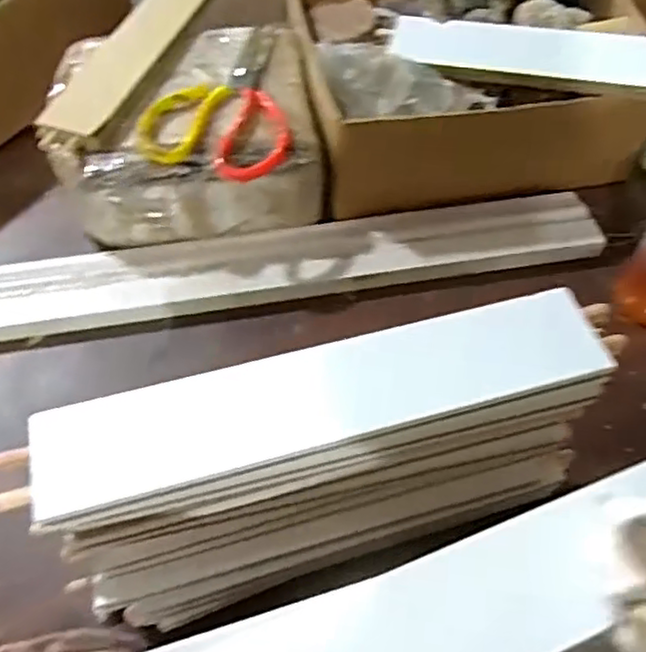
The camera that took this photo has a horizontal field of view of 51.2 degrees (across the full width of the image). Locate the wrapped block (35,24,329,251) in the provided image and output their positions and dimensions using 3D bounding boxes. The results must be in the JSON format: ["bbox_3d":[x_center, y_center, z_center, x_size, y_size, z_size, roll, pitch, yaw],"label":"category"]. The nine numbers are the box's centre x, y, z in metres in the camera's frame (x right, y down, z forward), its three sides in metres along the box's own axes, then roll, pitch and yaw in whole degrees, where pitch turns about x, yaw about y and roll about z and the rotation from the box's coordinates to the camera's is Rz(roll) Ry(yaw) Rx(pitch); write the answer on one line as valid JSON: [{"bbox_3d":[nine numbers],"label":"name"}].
[{"bbox_3d":[-0.124,-0.178,0.634,0.222,0.101,0.197,-12,58,-9],"label":"wrapped block"}]

